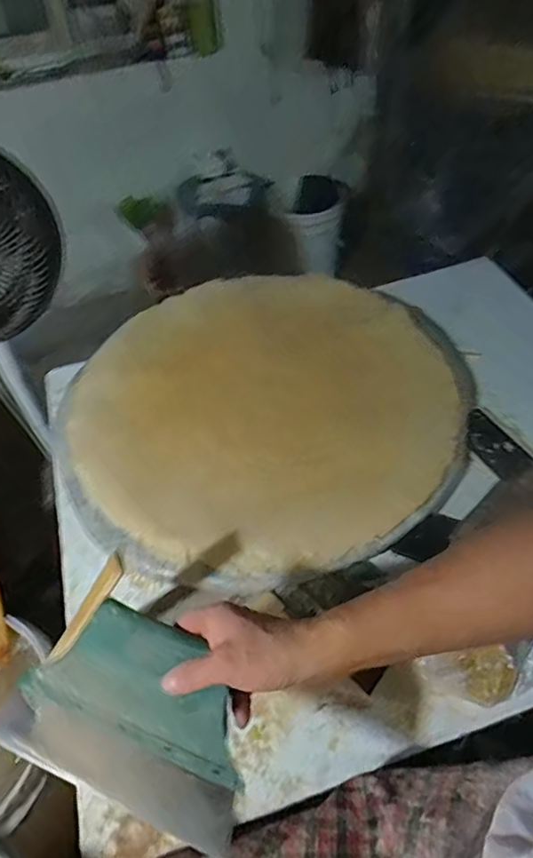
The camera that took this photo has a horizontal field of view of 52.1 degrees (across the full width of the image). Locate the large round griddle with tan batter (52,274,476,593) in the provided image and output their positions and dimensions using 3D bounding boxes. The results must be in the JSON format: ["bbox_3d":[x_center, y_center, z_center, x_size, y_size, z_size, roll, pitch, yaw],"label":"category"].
[{"bbox_3d":[-0.006,-0.040,0.875,0.602,0.075,0.589,15,52,17],"label":"large round griddle with tan batter"}]

